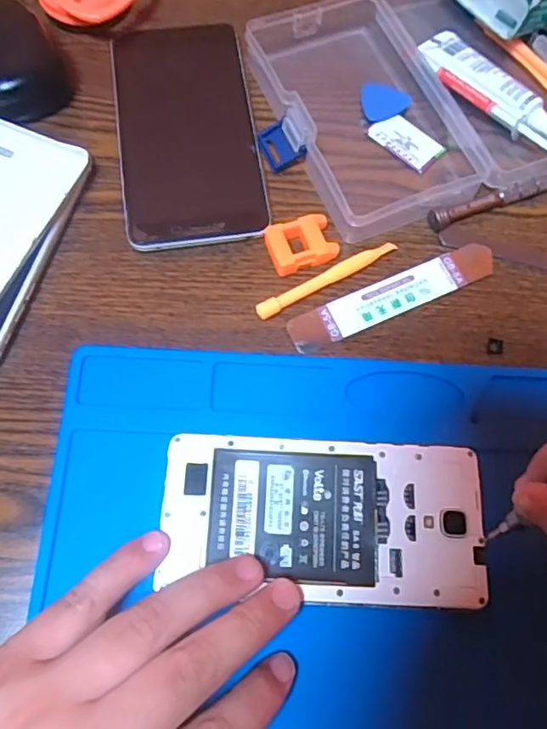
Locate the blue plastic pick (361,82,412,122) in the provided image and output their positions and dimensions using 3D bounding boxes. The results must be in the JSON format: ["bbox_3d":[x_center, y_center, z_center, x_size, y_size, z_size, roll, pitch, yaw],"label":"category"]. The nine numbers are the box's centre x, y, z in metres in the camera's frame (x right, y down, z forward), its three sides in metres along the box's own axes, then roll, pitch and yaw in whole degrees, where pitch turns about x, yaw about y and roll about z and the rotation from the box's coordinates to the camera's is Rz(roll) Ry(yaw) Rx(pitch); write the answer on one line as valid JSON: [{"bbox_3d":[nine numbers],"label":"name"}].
[{"bbox_3d":[0.066,-0.158,0.335,0.029,0.004,0.027,0,72,-1],"label":"blue plastic pick"}]

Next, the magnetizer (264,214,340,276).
[{"bbox_3d":[0.015,-0.063,0.295,0.034,0.012,0.026,-15,71,-7],"label":"magnetizer"}]

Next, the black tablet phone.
[{"bbox_3d":[-0.049,-0.128,0.320,0.076,0.009,0.138,-7,71,-5],"label":"black tablet phone"}]

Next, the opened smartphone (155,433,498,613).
[{"bbox_3d":[0.022,0.066,0.248,0.139,0.007,0.069,7,70,1],"label":"opened smartphone"}]

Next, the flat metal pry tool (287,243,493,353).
[{"bbox_3d":[0.063,-0.036,0.293,0.115,0.004,0.020,-23,73,-10],"label":"flat metal pry tool"}]

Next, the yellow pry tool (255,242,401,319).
[{"bbox_3d":[0.028,-0.045,0.293,0.082,0.006,0.009,-29,74,-12],"label":"yellow pry tool"}]

